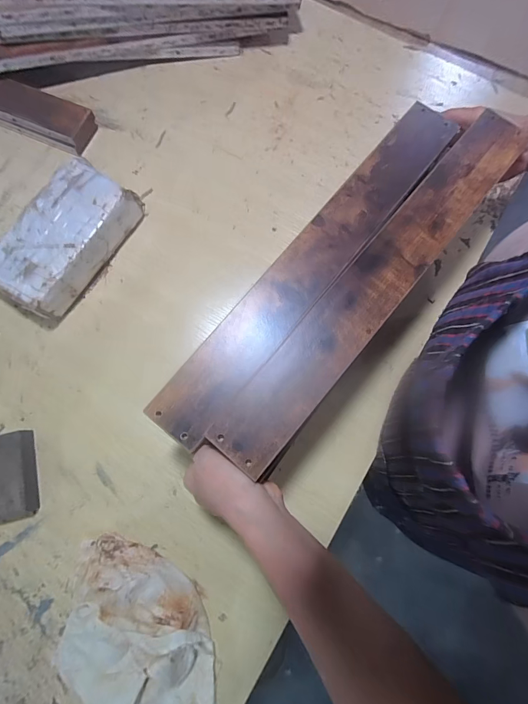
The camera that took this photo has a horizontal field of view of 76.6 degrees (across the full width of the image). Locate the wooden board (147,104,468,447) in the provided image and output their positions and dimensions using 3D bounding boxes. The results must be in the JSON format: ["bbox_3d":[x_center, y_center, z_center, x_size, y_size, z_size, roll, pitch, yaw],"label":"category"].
[{"bbox_3d":[0.054,-0.100,0.347,0.061,0.008,0.448,39,79,7],"label":"wooden board"}]

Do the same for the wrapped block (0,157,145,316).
[{"bbox_3d":[-0.275,-0.155,0.470,0.108,0.066,0.212,30,78,6],"label":"wrapped block"}]

